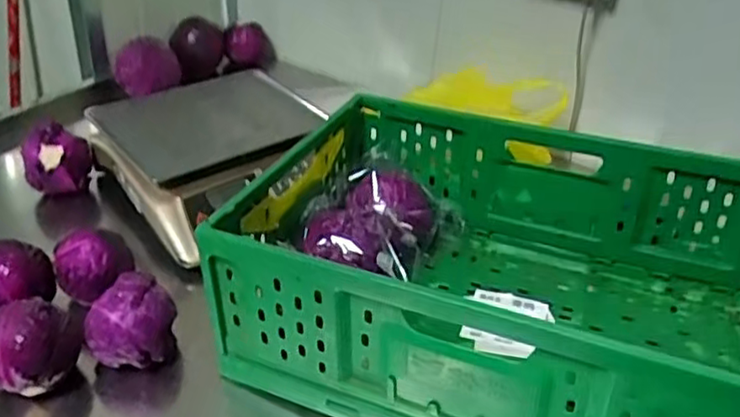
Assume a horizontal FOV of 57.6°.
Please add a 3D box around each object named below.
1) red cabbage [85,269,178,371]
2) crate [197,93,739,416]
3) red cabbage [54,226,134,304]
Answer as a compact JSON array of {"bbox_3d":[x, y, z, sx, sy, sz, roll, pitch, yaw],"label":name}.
[{"bbox_3d":[-0.283,0.129,0.796,0.102,0.081,0.089,-11,38,-23],"label":"red cabbage"},{"bbox_3d":[0.175,0.077,0.822,0.609,0.246,0.421,18,36,17],"label":"crate"},{"bbox_3d":[-0.356,0.074,0.869,0.093,0.079,0.075,-13,38,-24],"label":"red cabbage"}]

